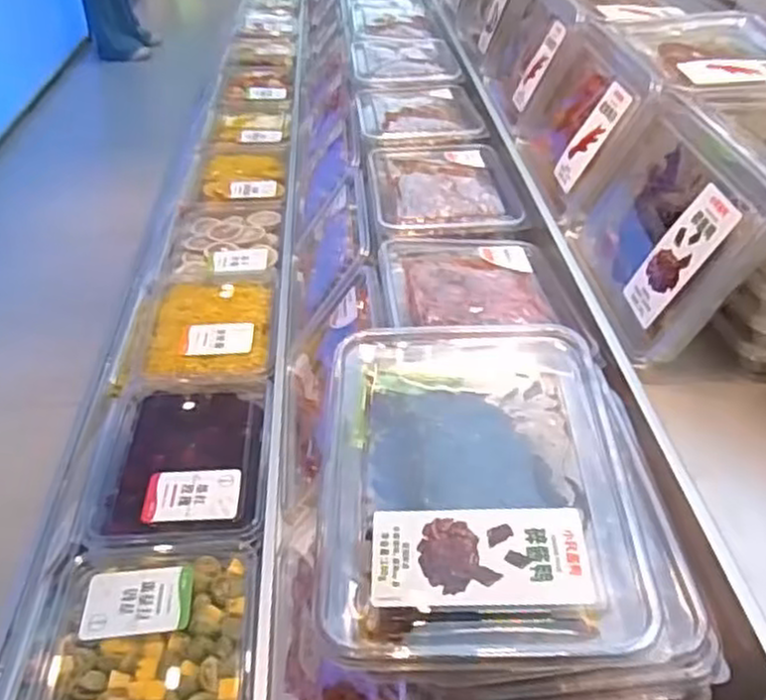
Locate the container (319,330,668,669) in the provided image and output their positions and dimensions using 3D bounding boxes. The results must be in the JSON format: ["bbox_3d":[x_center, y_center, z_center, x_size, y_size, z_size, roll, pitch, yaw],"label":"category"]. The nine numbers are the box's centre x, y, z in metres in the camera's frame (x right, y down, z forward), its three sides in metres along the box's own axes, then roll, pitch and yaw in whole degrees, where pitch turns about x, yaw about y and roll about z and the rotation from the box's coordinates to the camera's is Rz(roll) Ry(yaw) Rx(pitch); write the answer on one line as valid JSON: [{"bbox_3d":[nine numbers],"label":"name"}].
[{"bbox_3d":[0.051,0.062,0.400,0.160,0.035,0.215,0,39,-1],"label":"container"}]

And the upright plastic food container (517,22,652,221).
[{"bbox_3d":[0.206,-0.231,0.741,0.045,0.148,0.216,19,38,-17],"label":"upright plastic food container"}]

